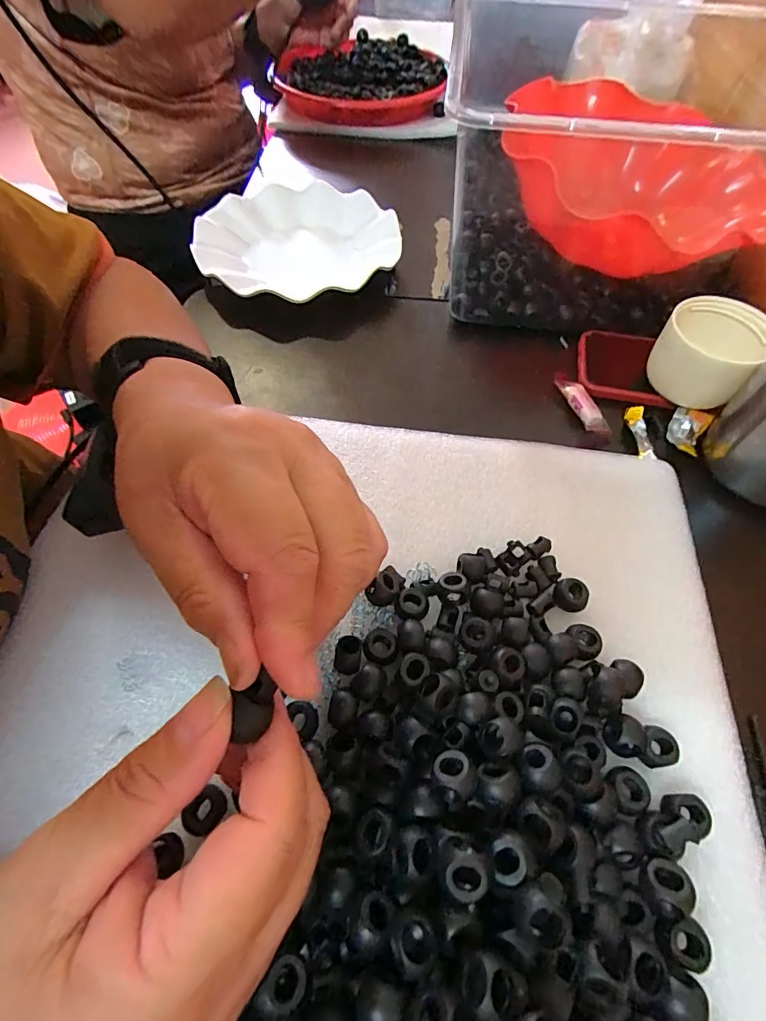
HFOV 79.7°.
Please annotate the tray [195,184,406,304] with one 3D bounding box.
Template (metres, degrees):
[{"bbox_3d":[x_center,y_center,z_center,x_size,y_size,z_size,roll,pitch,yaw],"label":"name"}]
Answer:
[{"bbox_3d":[-0.081,-0.253,0.430,0.176,0.034,0.154,-15,58,-12],"label":"tray"}]

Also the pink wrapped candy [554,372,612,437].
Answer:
[{"bbox_3d":[0.143,-0.080,0.335,0.013,0.011,0.063,-16,58,-12],"label":"pink wrapped candy"}]

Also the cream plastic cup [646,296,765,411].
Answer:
[{"bbox_3d":[0.228,-0.109,0.328,0.061,0.055,0.073,39,63,21],"label":"cream plastic cup"}]

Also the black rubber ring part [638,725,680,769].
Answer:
[{"bbox_3d":[0.124,0.108,0.208,0.014,0.010,0.016,16,57,9],"label":"black rubber ring part"}]

